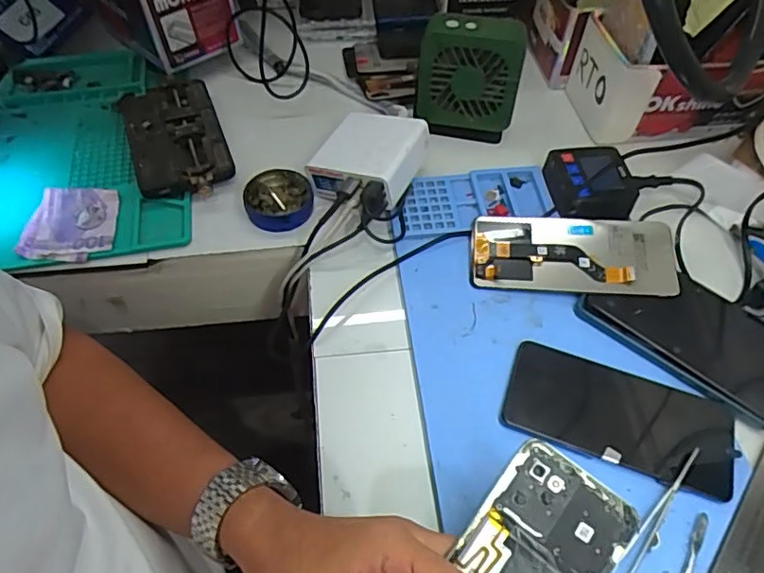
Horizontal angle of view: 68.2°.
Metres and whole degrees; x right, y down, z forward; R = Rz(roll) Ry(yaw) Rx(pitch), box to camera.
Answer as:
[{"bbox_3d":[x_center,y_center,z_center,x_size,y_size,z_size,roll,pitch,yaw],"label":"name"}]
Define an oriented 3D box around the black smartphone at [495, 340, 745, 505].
[{"bbox_3d":[0.170,0.090,0.405,0.159,0.012,0.076,17,57,10],"label":"black smartphone"}]

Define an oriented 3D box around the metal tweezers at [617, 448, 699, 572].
[{"bbox_3d":[0.163,0.164,0.357,0.013,0.011,0.151,34,64,22],"label":"metal tweezers"}]

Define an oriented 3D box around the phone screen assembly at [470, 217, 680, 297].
[{"bbox_3d":[0.158,-0.028,0.475,0.163,0.008,0.073,3,59,7],"label":"phone screen assembly"}]

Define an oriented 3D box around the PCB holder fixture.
[{"bbox_3d":[-0.207,-0.150,0.565,0.090,0.021,0.165,-19,58,-14],"label":"PCB holder fixture"}]

